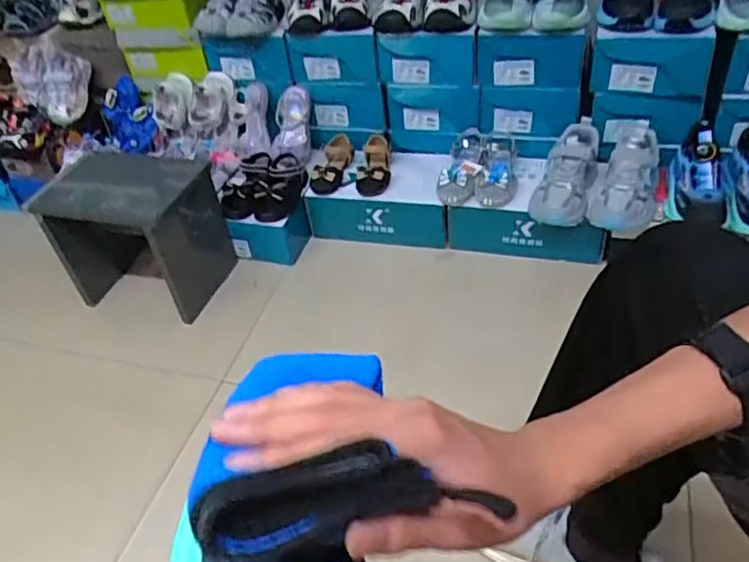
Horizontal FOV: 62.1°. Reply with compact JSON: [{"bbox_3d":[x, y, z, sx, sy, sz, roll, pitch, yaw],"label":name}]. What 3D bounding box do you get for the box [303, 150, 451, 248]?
[{"bbox_3d":[0.004,-0.203,1.470,0.331,0.138,0.214,2,43,11],"label":"box"}]

